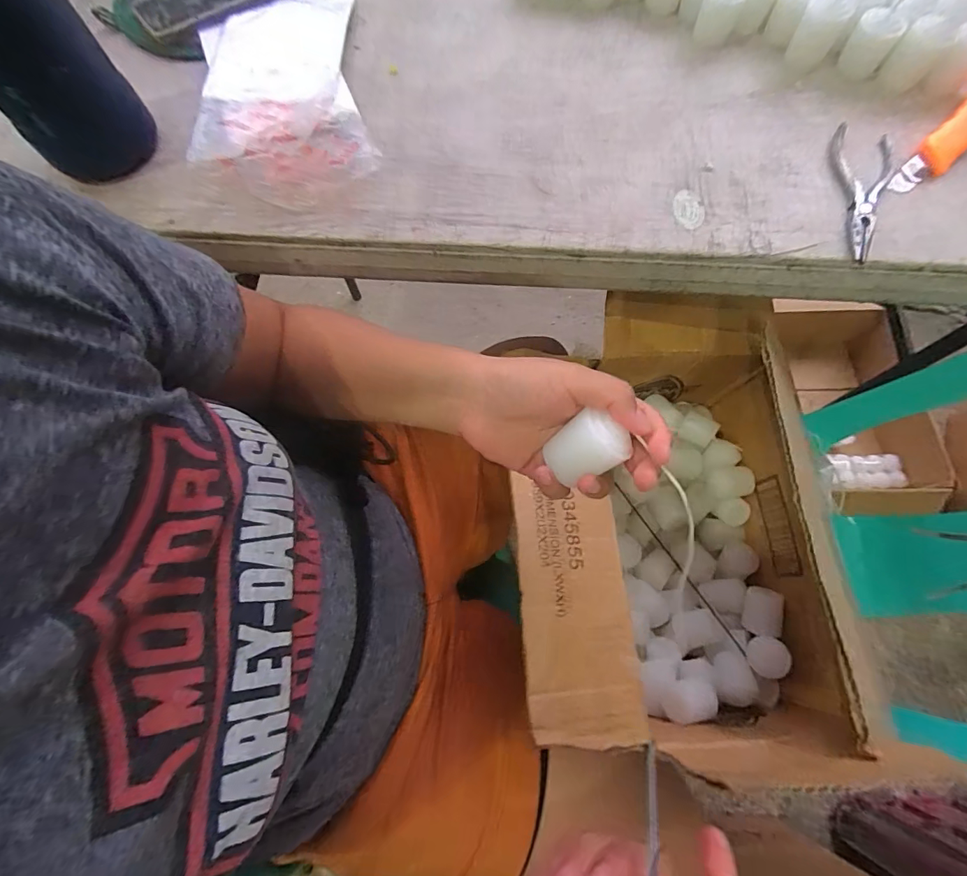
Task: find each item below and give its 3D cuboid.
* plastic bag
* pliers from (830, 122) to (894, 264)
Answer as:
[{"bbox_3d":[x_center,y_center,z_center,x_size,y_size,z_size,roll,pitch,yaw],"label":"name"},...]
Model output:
[{"bbox_3d":[-0.172,-0.261,0.391,0.149,0.028,0.138,-11,71,-4],"label":"plastic bag"},{"bbox_3d":[0.316,-0.211,0.378,0.051,0.009,0.142,20,72,7],"label":"pliers"}]

